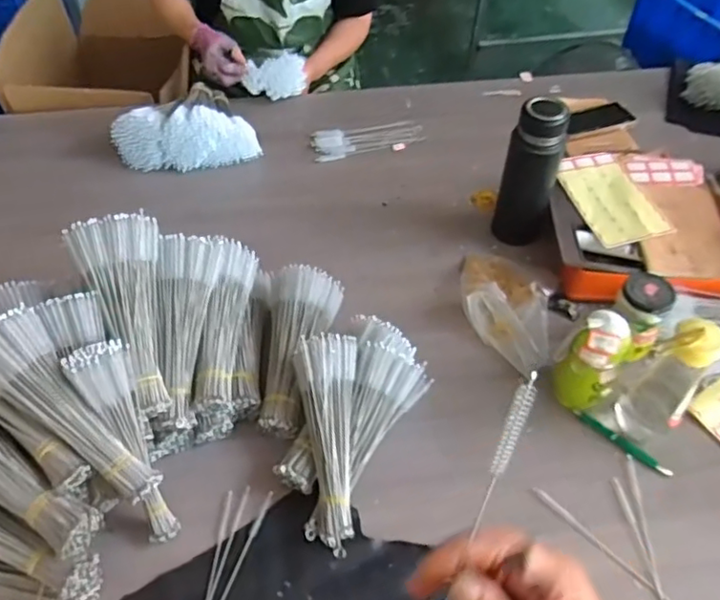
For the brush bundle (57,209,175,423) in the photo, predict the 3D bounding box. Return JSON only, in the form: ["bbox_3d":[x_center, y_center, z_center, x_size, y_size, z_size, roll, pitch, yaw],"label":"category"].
[{"bbox_3d":[-0.267,0.017,0.705,0.100,0.045,0.236,-15,84,-11],"label":"brush bundle"}]

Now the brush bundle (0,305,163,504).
[{"bbox_3d":[-0.311,0.120,0.642,0.237,0.050,0.086,48,64,-4],"label":"brush bundle"}]

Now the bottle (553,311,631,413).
[{"bbox_3d":[0.294,0.077,0.761,0.071,0.155,0.070,-37,61,-24],"label":"bottle"}]

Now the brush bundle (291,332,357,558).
[{"bbox_3d":[-0.038,0.167,0.732,0.081,0.046,0.253,-3,72,-2],"label":"brush bundle"}]

